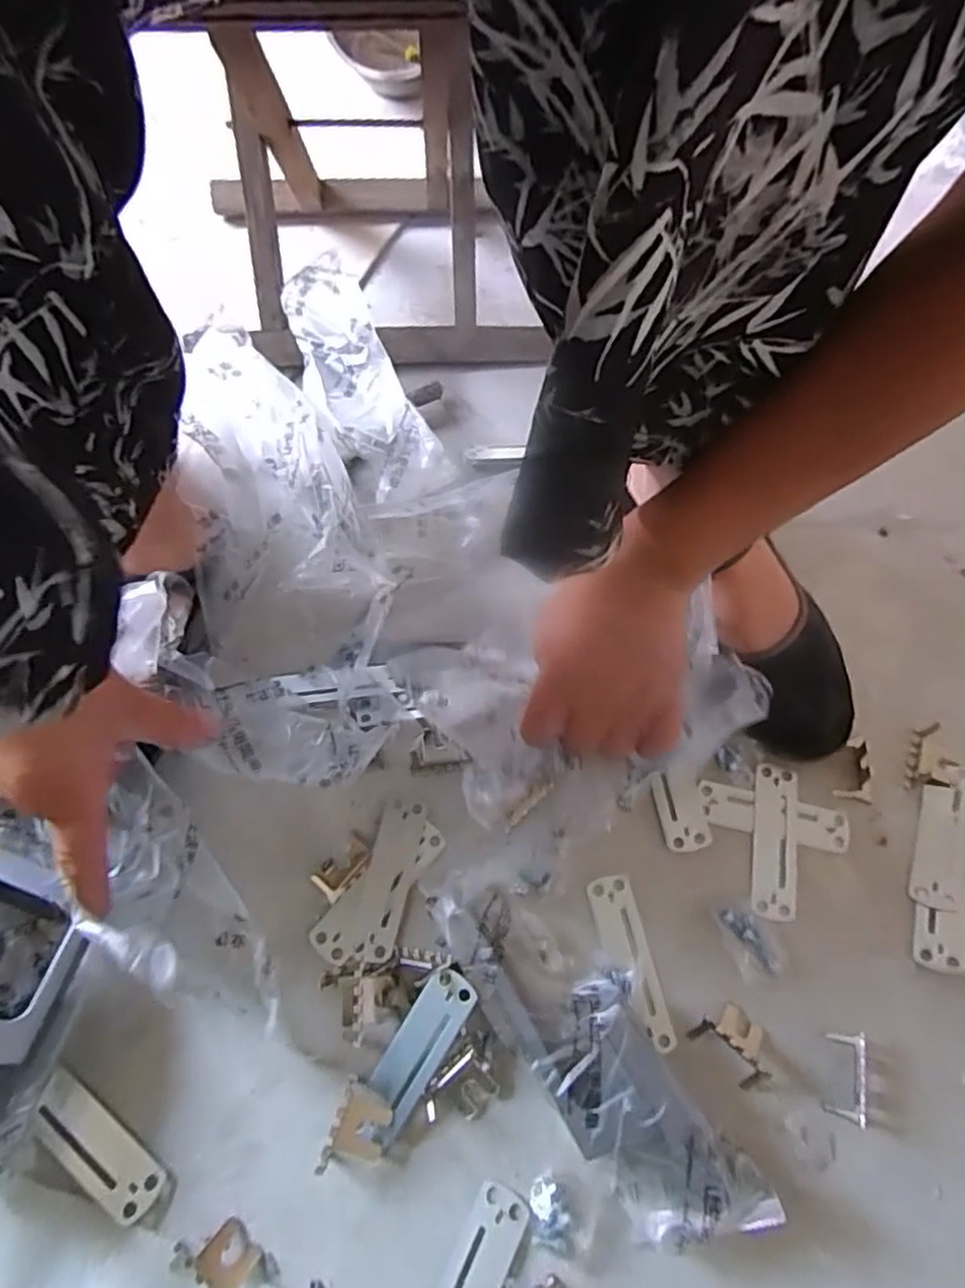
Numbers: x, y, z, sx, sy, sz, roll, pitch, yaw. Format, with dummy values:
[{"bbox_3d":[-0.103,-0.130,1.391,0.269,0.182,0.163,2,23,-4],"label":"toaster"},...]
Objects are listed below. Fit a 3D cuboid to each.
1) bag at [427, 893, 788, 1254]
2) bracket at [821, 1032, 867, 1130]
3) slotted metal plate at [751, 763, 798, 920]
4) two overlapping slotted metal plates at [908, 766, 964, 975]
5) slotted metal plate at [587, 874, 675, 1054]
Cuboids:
[{"bbox_3d":[0.054,0.209,0.361,0.069,0.036,0.206,-34,69,-16],"label":"bag"},{"bbox_3d":[0.193,0.228,0.357,0.017,0.016,0.042,14,65,6],"label":"bracket"},{"bbox_3d":[0.183,0.123,0.423,0.028,0.005,0.093,12,64,5],"label":"slotted metal plate"},{"bbox_3d":[0.284,0.134,0.417,0.032,0.010,0.124,19,65,8],"label":"two overlapping slotted metal plates"},{"bbox_3d":[0.084,0.183,0.391,0.028,0.008,0.092,-12,64,-2],"label":"slotted metal plate"}]

